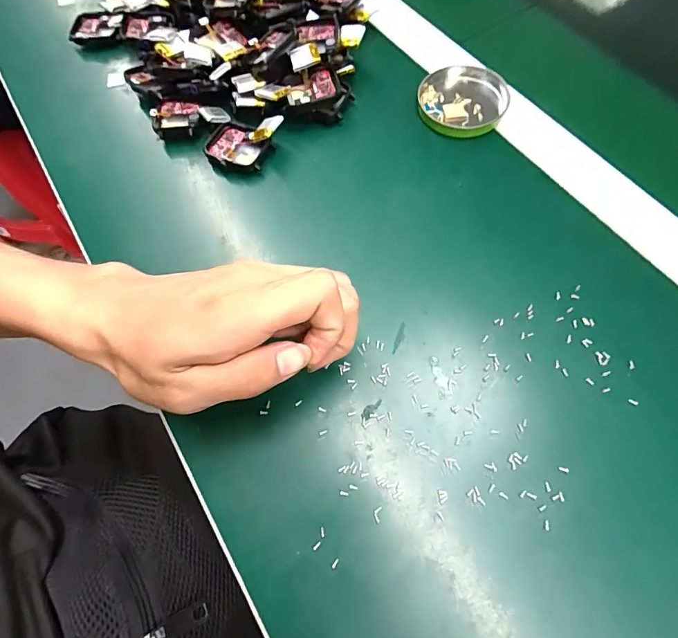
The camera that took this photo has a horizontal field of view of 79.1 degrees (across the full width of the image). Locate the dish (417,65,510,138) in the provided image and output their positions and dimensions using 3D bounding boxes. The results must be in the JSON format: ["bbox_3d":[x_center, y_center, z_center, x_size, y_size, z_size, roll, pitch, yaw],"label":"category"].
[{"bbox_3d":[0.096,-0.167,0.315,0.067,0.011,0.062,-1,67,2],"label":"dish"}]

